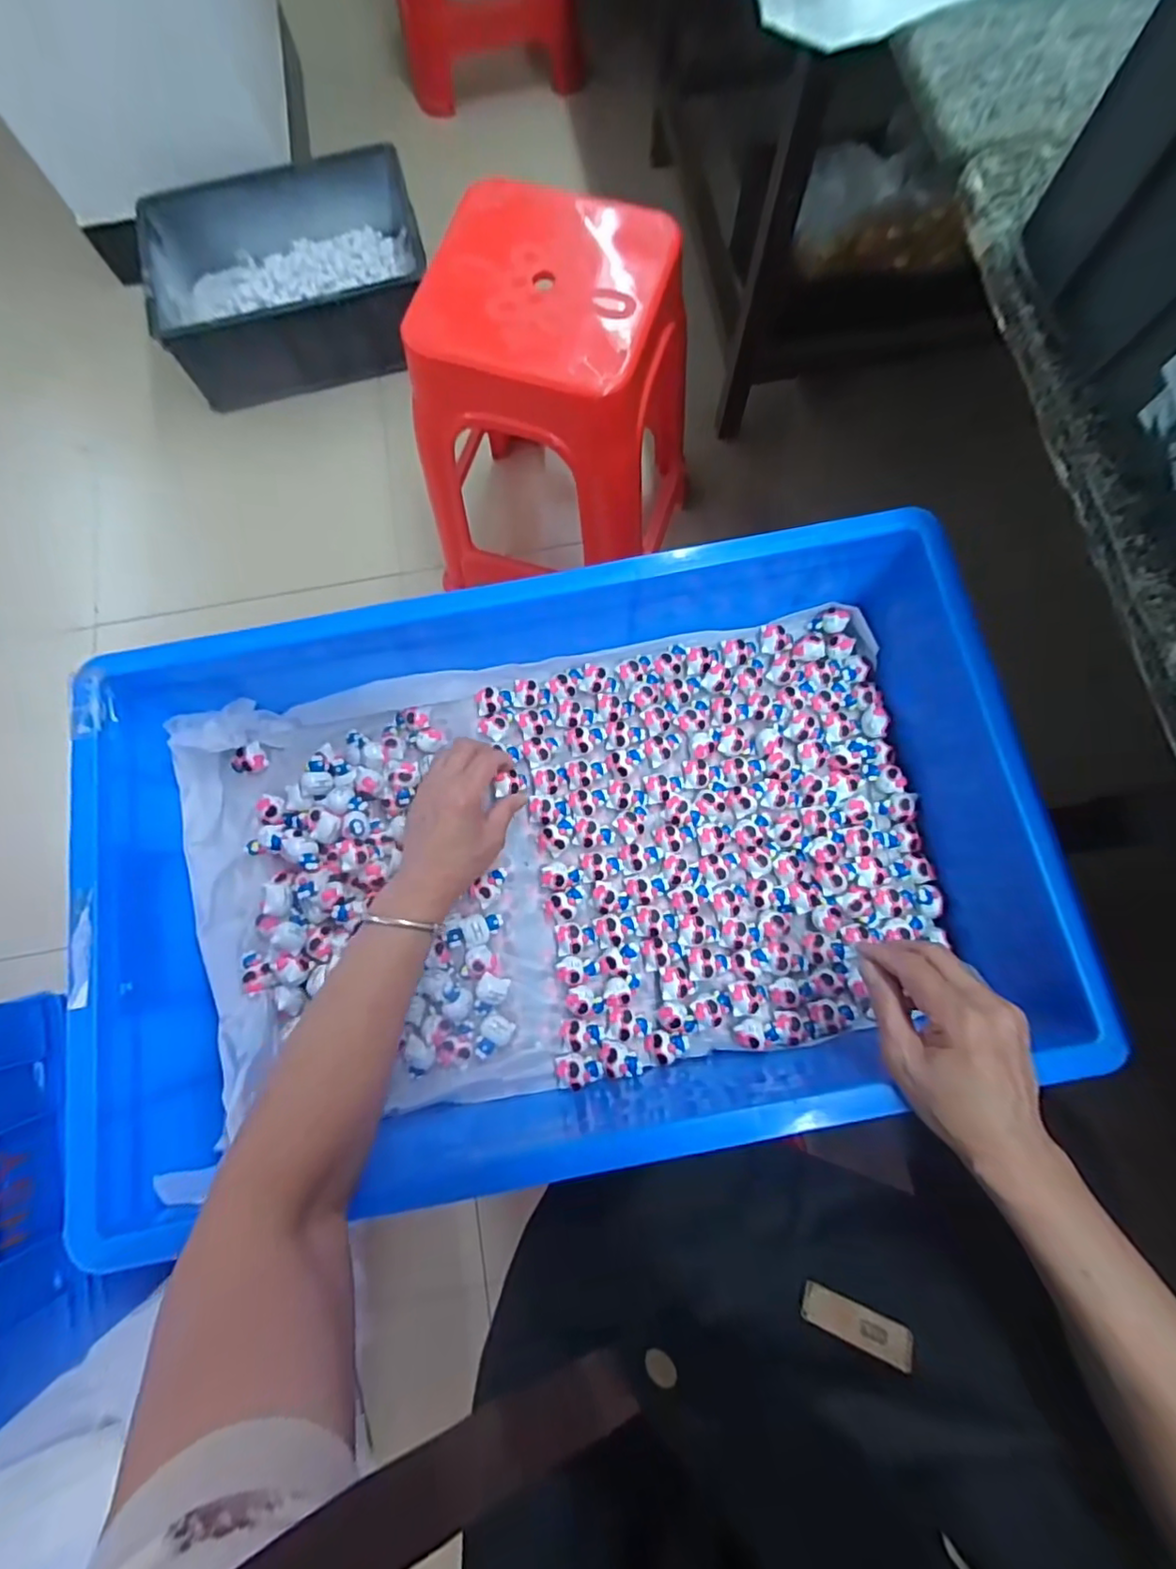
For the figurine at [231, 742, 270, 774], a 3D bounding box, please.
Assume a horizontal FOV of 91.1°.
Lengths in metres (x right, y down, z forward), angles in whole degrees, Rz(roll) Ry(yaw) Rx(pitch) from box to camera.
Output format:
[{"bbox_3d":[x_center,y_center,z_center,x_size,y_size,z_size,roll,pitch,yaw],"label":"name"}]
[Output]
[{"bbox_3d":[-0.297,-0.020,0.507,0.029,0.018,0.022,-35,79,-6],"label":"figurine"}]

